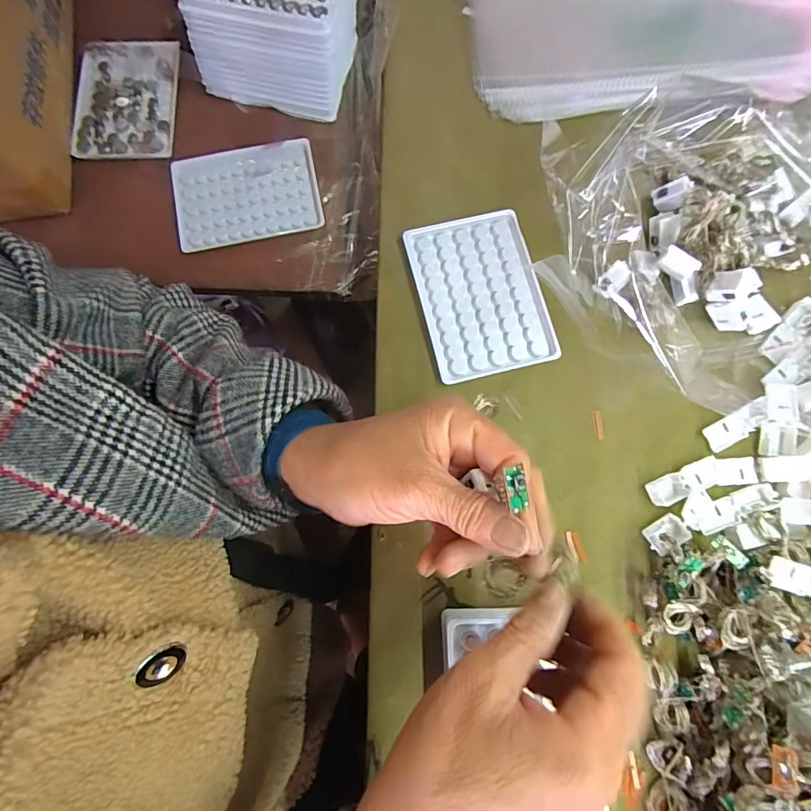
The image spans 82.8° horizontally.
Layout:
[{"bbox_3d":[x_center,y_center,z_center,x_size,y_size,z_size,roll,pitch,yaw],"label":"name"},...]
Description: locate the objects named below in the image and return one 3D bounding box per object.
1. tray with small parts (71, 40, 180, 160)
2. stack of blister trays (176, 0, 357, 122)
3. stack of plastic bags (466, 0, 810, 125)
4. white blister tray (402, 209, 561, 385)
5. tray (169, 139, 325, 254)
[{"bbox_3d":[-0.268,-0.294,0.443,0.093,0.013,0.124,1,79,0],"label":"tray with small parts"},{"bbox_3d":[-0.115,-0.338,0.411,0.133,0.085,0.095,12,79,2],"label":"stack of blister trays"},{"bbox_3d":[0.232,-0.352,0.404,0.349,0.027,0.187,-4,78,0],"label":"stack of plastic bags"},{"bbox_3d":[0.059,-0.087,0.361,0.093,0.009,0.128,-13,78,-2],"label":"white blister tray"},{"bbox_3d":[-0.146,-0.194,0.425,0.130,0.014,0.090,-12,79,-3],"label":"tray"}]

